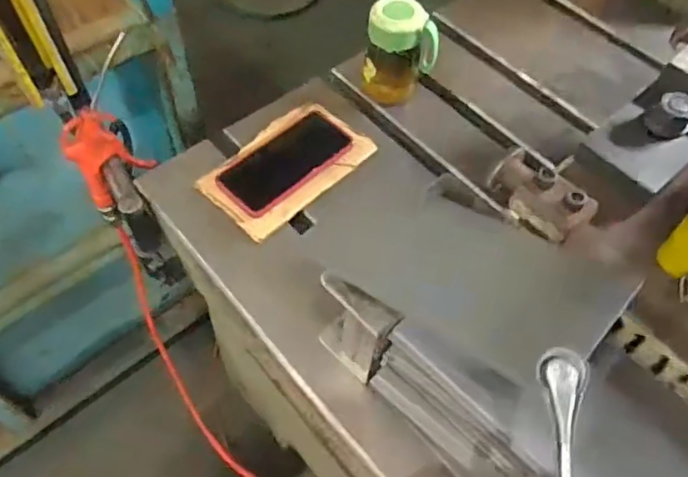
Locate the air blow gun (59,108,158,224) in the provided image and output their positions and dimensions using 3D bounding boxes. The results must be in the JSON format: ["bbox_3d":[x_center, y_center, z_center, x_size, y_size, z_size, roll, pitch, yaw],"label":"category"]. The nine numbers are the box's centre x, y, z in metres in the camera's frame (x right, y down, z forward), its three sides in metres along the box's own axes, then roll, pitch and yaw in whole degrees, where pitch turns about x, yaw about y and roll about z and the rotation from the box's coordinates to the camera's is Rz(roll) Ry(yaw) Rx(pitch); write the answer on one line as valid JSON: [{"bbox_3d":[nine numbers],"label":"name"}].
[{"bbox_3d":[-0.287,-0.095,0.721,0.030,0.157,0.087,29,60,15],"label":"air blow gun"}]

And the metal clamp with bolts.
[{"bbox_3d":[0.171,-0.040,0.512,0.041,0.051,0.091,-34,65,-22],"label":"metal clamp with bolts"}]

